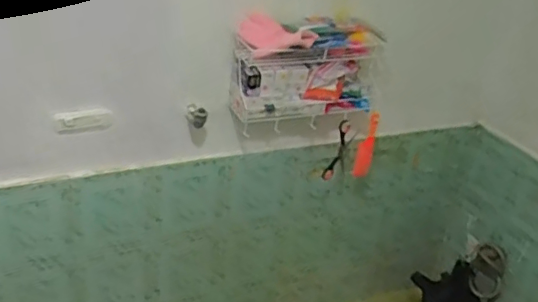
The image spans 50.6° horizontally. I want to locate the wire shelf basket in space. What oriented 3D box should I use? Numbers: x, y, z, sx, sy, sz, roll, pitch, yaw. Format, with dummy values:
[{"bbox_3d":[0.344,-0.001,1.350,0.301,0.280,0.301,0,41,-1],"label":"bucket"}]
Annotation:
[{"bbox_3d":[0.113,-0.201,1.449,0.411,0.240,0.125,-9,32,-27],"label":"wire shelf basket"}]

